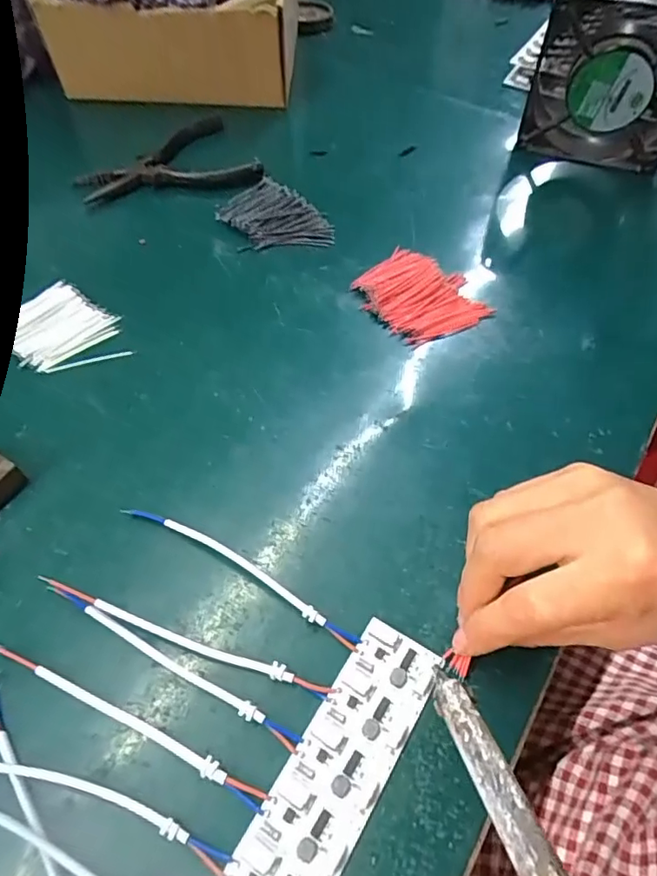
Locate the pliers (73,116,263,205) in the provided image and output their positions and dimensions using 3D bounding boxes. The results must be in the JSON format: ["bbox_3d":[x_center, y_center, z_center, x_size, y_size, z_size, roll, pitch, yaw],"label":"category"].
[{"bbox_3d":[-0.139,-0.238,0.464,0.143,0.010,0.104,-15,58,-11],"label":"pliers"}]

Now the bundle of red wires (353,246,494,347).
[{"bbox_3d":[0.064,-0.099,0.381,0.068,0.010,0.081,-36,65,-22],"label":"bundle of red wires"}]

